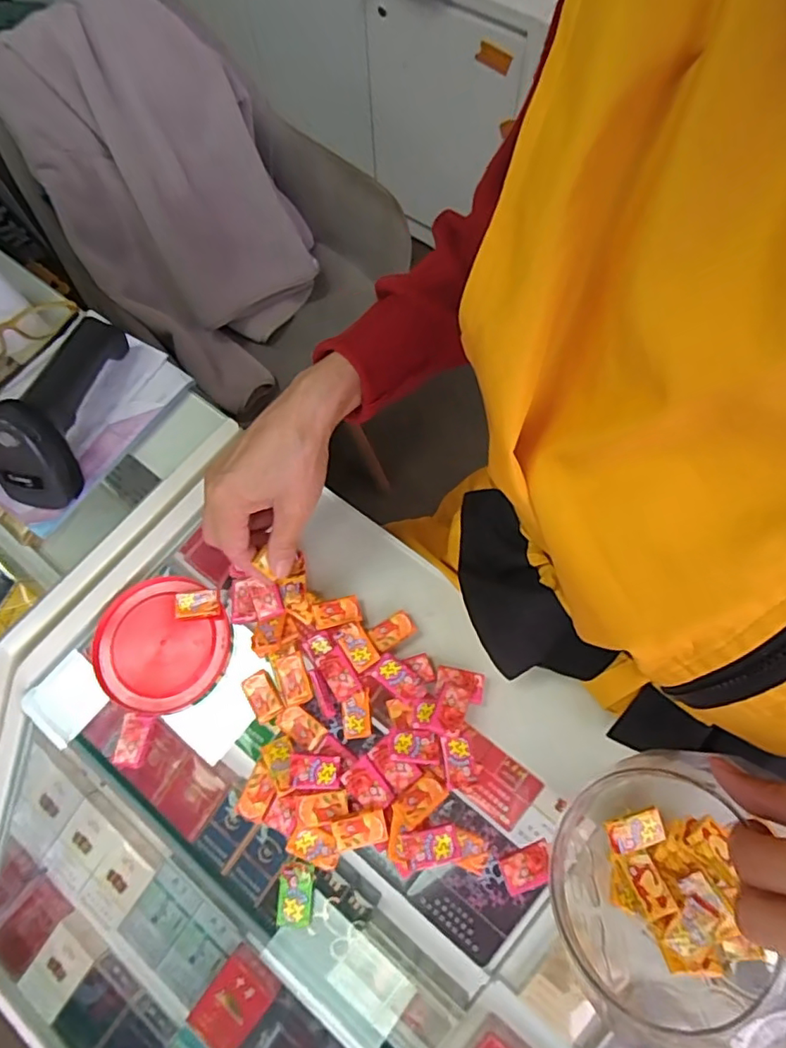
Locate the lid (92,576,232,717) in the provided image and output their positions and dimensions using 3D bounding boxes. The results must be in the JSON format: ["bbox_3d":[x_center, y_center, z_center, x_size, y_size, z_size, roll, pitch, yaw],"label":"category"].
[{"bbox_3d":[-0.179,0.093,0.433,0.099,0.011,0.101,-1,68,2],"label":"lid"}]

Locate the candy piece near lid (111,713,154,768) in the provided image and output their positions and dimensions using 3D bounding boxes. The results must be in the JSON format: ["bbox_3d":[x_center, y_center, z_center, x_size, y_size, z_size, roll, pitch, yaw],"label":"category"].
[{"bbox_3d":[-0.189,0.157,0.402,0.020,0.008,0.035,1,68,2],"label":"candy piece near lid"}]

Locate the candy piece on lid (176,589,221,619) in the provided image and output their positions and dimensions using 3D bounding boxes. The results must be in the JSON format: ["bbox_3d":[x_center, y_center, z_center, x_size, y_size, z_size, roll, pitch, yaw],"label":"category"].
[{"bbox_3d":[-0.153,0.062,0.434,0.034,0.009,0.020,-5,68,0],"label":"candy piece on lid"}]

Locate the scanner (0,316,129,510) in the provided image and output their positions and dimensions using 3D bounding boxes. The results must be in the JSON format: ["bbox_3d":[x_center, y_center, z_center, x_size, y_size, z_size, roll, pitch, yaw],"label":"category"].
[{"bbox_3d":[-0.290,-0.105,0.472,0.059,0.068,0.171,6,68,4],"label":"scanner"}]

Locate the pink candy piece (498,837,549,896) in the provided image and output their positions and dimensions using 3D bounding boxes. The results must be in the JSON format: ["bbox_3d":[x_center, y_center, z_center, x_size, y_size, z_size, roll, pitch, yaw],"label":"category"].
[{"bbox_3d":[0.089,0.226,0.366,0.035,0.005,0.023,-20,48,-5],"label":"pink candy piece"}]

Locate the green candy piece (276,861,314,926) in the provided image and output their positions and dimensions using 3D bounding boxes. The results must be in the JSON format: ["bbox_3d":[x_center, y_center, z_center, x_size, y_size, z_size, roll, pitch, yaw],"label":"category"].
[{"bbox_3d":[-0.064,0.242,0.365,0.022,0.004,0.035,2,68,3],"label":"green candy piece"}]

